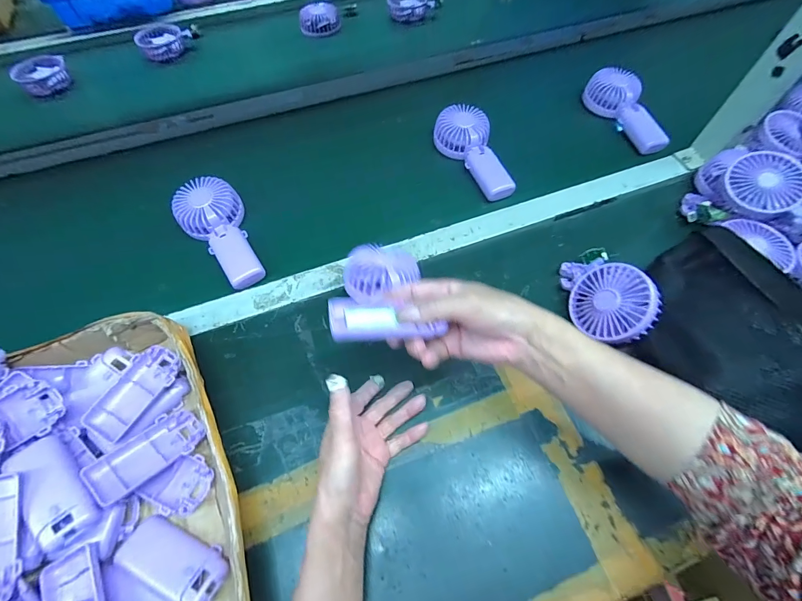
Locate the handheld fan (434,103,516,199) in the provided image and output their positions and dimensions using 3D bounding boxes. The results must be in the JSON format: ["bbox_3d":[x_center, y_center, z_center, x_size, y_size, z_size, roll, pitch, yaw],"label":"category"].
[{"bbox_3d":[0.111,-0.229,0.569,0.081,0.039,0.172,-14,62,-8],"label":"handheld fan"}]

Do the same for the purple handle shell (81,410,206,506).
[{"bbox_3d":[-0.236,0.144,0.351,0.046,0.013,0.094,35,41,17],"label":"purple handle shell"}]

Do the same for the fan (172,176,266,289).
[{"bbox_3d":[-0.242,-0.094,0.498,0.084,0.036,0.178,-28,65,-15],"label":"fan"}]

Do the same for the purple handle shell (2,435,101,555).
[{"bbox_3d":[-0.298,0.160,0.316,0.039,0.017,0.093,-29,68,-37],"label":"purple handle shell"}]

